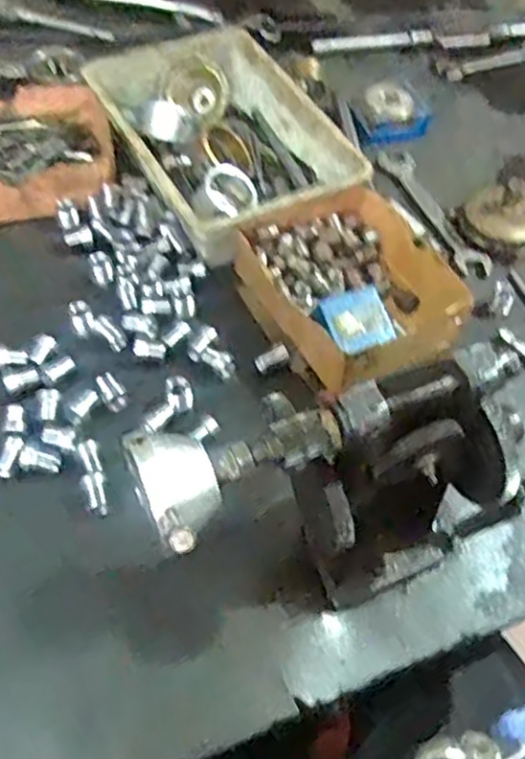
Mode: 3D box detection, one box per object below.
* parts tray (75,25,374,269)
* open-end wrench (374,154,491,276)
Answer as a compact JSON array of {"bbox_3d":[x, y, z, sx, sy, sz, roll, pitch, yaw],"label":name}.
[{"bbox_3d":[-0.041,-0.223,0.644,0.175,0.058,0.256,-20,57,-19],"label":"parts tray"},{"bbox_3d":[0.166,-0.162,0.668,0.035,0.014,0.168,-17,57,-18],"label":"open-end wrench"}]

